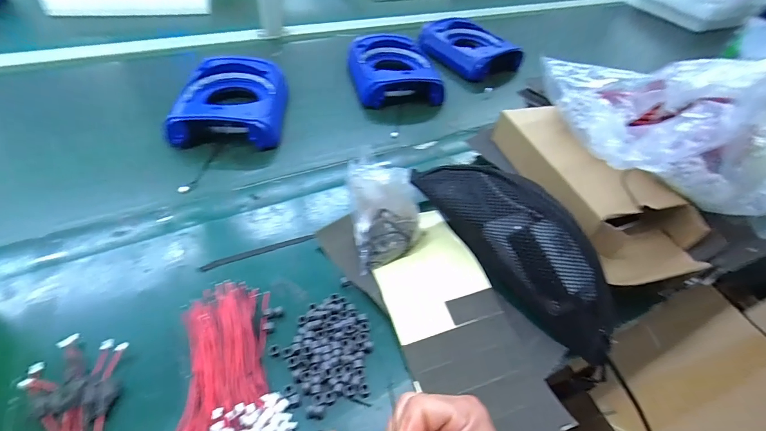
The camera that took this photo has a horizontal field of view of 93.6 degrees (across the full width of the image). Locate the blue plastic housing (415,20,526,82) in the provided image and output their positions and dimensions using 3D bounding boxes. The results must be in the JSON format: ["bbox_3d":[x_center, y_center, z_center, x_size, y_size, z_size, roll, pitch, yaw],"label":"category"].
[{"bbox_3d":[0.190,-0.398,0.850,0.135,0.063,0.234,-33,59,-30],"label":"blue plastic housing"}]

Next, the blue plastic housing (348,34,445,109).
[{"bbox_3d":[0.020,-0.311,0.770,0.164,0.070,0.204,-8,50,-13],"label":"blue plastic housing"}]

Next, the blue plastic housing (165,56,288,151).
[{"bbox_3d":[-0.265,-0.205,0.645,0.169,0.064,0.213,1,48,-5],"label":"blue plastic housing"}]

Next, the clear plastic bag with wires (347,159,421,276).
[{"bbox_3d":[0.006,0.001,0.447,0.083,0.106,0.088,-9,50,-14],"label":"clear plastic bag with wires"}]

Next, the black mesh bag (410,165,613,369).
[{"bbox_3d":[0.164,0.035,0.438,0.067,0.114,0.283,-28,57,-27],"label":"black mesh bag"}]

